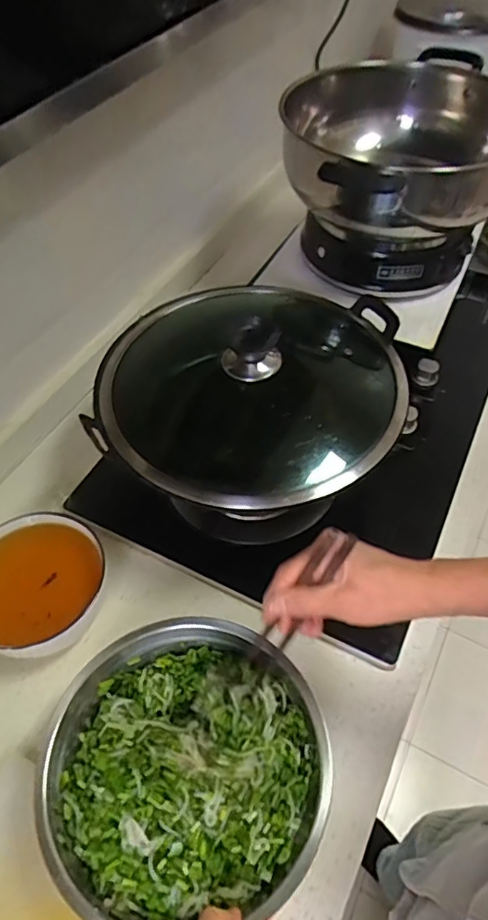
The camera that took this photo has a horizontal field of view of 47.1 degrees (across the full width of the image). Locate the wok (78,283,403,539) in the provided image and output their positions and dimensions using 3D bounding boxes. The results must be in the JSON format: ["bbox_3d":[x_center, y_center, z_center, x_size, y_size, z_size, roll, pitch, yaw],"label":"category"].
[{"bbox_3d":[0.012,-0.080,0.675,0.335,0.180,0.345,0,53,0],"label":"wok"}]

